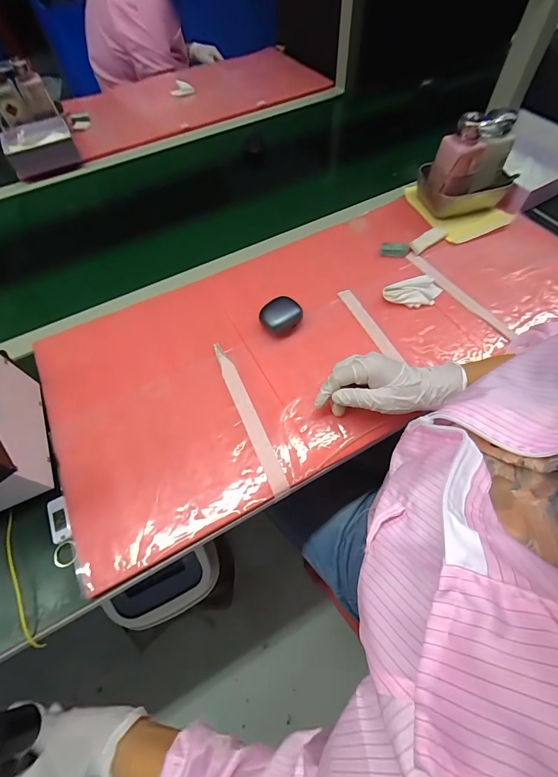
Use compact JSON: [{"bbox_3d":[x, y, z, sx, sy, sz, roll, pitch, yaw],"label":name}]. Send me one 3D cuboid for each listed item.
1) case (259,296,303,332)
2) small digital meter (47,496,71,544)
[{"bbox_3d":[0.002,-0.101,0.464,0.058,0.023,0.048,-20,61,-8],"label":"case"},{"bbox_3d":[-0.236,0.141,0.359,0.019,0.004,0.047,-26,63,-12],"label":"small digital meter"}]

